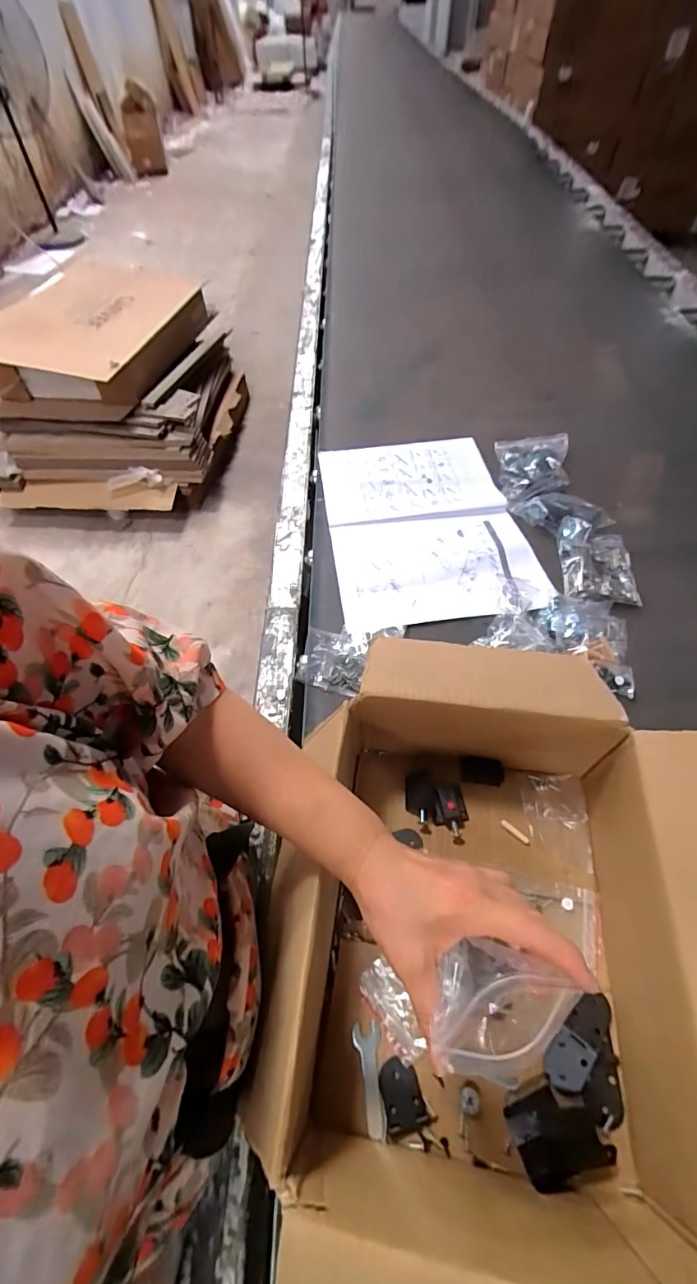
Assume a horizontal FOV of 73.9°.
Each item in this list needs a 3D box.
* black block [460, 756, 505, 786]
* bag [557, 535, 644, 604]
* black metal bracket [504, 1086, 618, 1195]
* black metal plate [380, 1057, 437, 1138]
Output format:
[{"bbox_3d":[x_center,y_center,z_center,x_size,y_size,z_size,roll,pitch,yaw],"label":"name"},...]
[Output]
[{"bbox_3d":[0.140,0.135,0.485,0.043,0.013,0.023,7,57,7],"label":"black block"},{"bbox_3d":[0.352,-0.105,0.657,0.093,0.020,0.144,7,57,7],"label":"bag"},{"bbox_3d":[0.150,0.351,0.330,0.059,0.015,0.047,-27,48,6],"label":"black metal bracket"},{"bbox_3d":[0.040,0.339,0.347,0.031,0.004,0.041,-15,57,-7],"label":"black metal plate"}]

